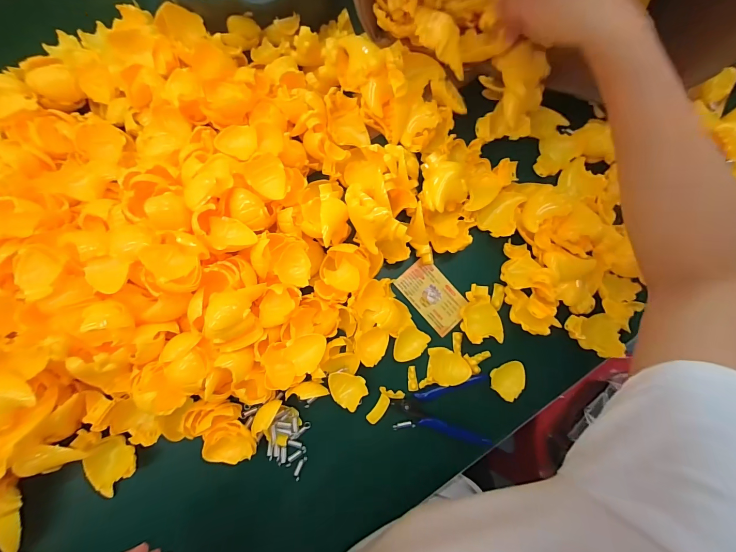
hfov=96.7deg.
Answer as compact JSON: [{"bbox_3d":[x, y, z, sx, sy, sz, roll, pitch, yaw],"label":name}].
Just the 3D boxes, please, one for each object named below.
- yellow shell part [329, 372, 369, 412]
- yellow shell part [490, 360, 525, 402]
[{"bbox_3d":[-0.024,0.125,0.366,0.044,0.009,0.038,37,81,3],"label":"yellow shell part"},{"bbox_3d":[0.166,0.121,0.388,0.039,0.010,0.044,42,82,4],"label":"yellow shell part"}]

